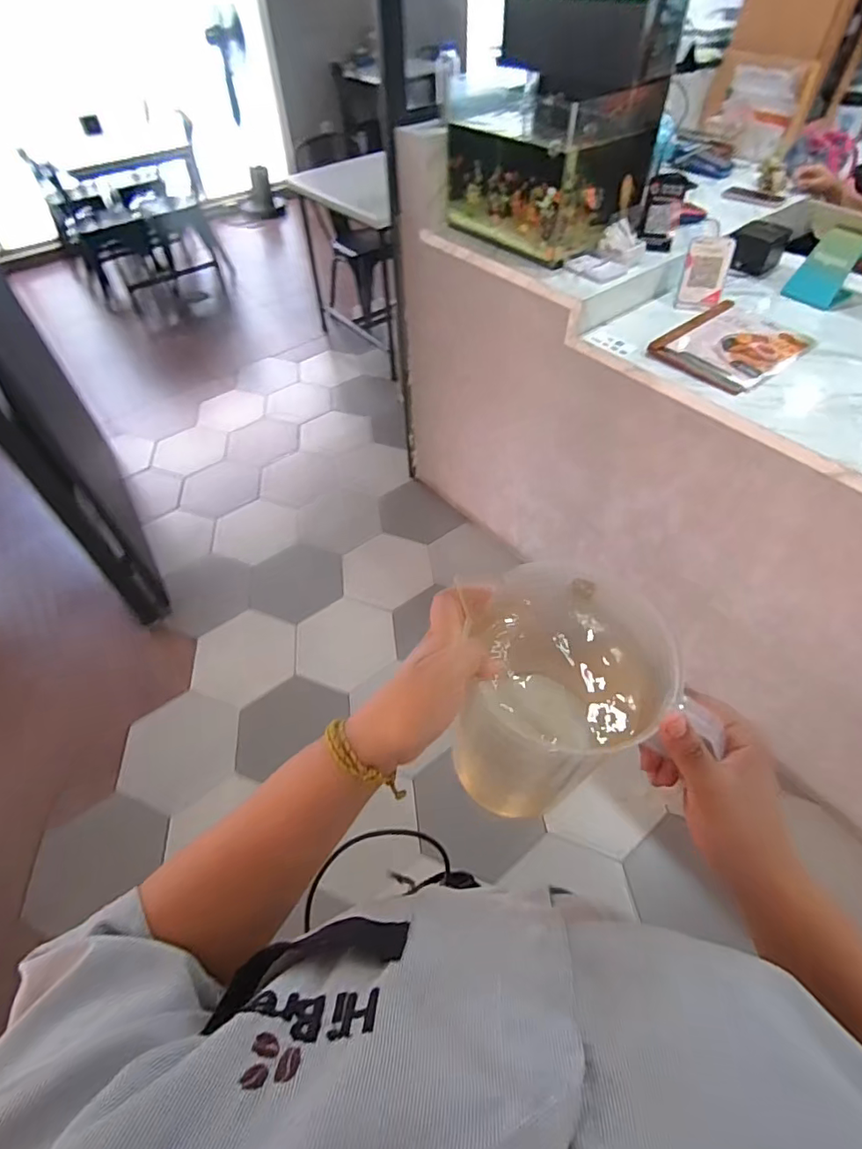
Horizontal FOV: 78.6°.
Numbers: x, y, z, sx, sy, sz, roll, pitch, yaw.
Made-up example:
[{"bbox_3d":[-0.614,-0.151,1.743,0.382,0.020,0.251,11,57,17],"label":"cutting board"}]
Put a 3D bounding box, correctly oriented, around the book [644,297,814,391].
[{"bbox_3d":[0.677,-0.518,1.176,0.319,0.026,0.240,-36,59,-23],"label":"book"}]

